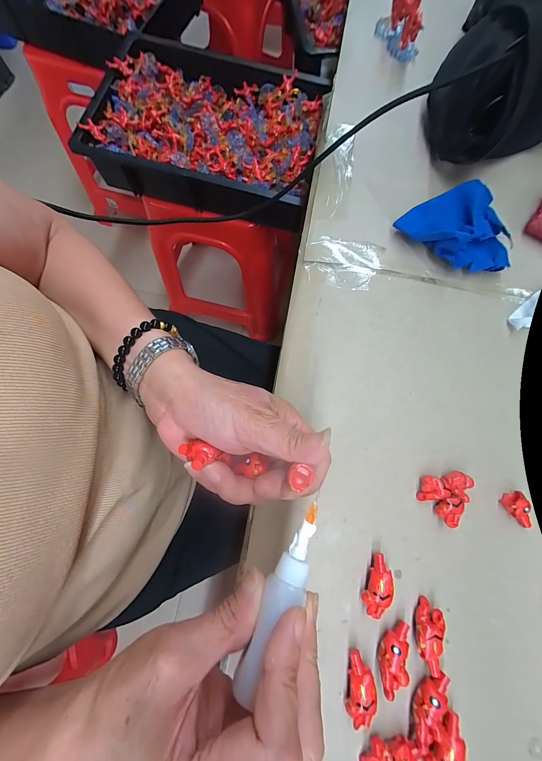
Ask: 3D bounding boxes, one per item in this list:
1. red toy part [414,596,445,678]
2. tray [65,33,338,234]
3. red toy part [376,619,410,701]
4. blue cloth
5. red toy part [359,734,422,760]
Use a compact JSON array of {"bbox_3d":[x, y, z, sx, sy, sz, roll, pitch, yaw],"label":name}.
[{"bbox_3d":[0.111,0.181,0.204,0.018,0.014,0.043,7,76,3],"label":"red toy part"},{"bbox_3d":[-0.117,-0.488,0.571,0.417,0.083,0.303,14,77,1],"label":"tray"},{"bbox_3d":[0.085,0.191,0.198,0.019,0.013,0.039,10,77,4],"label":"red toy part"},{"bbox_3d":[0.189,-0.151,0.273,0.099,0.029,0.091,42,80,10],"label":"blue cloth"},{"bbox_3d":[0.077,0.241,0.184,0.037,0.015,0.014,-8,76,-1],"label":"red toy part"}]

